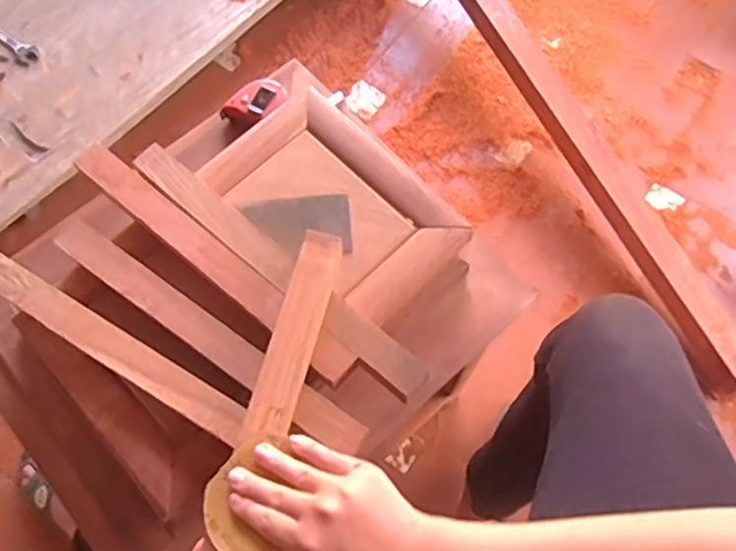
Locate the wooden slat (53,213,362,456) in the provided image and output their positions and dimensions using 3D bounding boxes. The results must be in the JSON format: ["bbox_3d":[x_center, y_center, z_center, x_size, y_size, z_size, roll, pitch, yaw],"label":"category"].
[{"bbox_3d":[-0.140,0.047,0.582,0.328,0.009,0.034,34,72,14],"label":"wooden slat"}]

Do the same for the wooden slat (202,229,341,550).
[{"bbox_3d":[-0.078,0.111,0.526,0.037,0.015,0.318,14,71,7],"label":"wooden slat"}]

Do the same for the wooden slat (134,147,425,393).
[{"bbox_3d":[-0.085,-0.013,0.605,0.338,0.009,0.031,39,73,15],"label":"wooden slat"}]

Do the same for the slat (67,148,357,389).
[{"bbox_3d":[-0.144,-0.019,0.607,0.328,0.009,0.033,38,73,15],"label":"slat"}]

